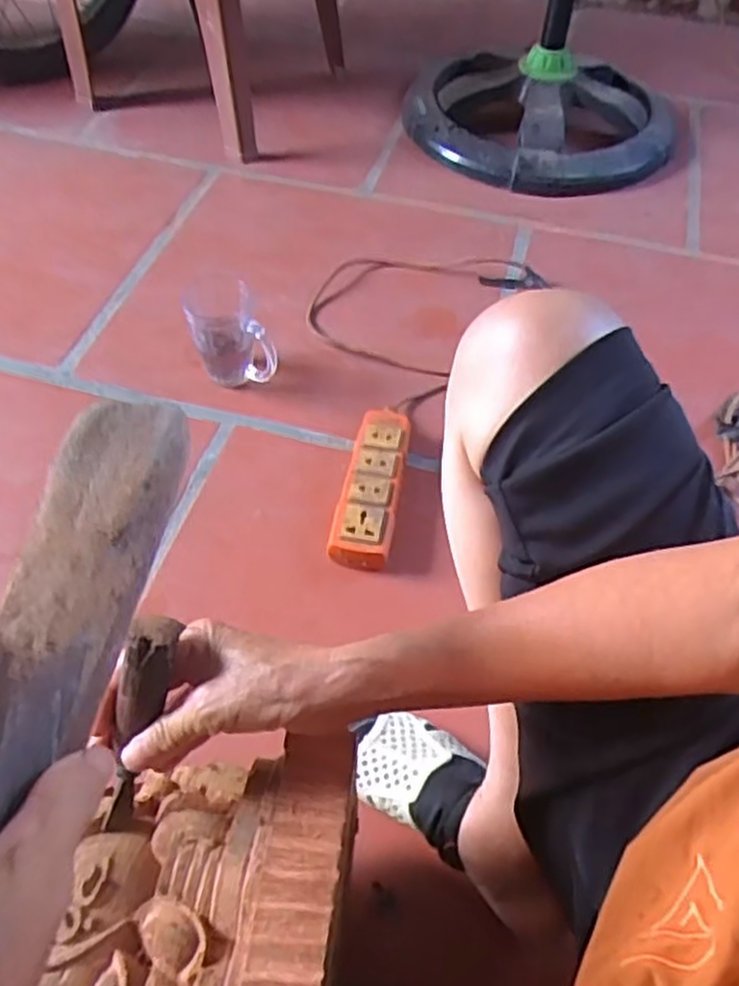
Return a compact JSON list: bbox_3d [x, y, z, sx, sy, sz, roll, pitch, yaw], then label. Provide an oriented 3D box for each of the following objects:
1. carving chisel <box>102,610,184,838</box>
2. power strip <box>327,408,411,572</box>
[{"bbox_3d":[-0.126,0.124,0.400,0.023,0.124,0.019,20,18,13],"label":"carving chisel"},{"bbox_3d":[0.003,-0.008,0.804,0.062,0.046,0.191,8,52,4],"label":"power strip"}]

